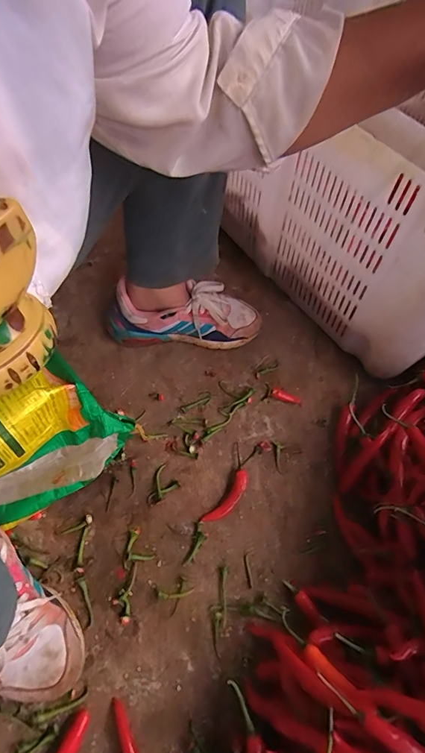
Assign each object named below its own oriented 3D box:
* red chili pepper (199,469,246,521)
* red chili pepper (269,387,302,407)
[{"bbox_3d":[0.021,0.164,0.561,0.026,0.014,0.087,35,62,16],"label":"red chili pepper"},{"bbox_3d":[0.114,0.032,0.649,0.051,0.015,0.017,25,60,11],"label":"red chili pepper"}]

